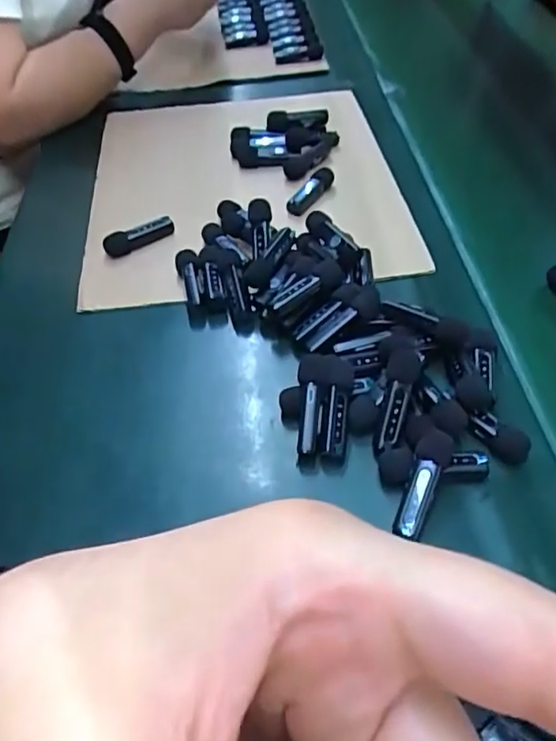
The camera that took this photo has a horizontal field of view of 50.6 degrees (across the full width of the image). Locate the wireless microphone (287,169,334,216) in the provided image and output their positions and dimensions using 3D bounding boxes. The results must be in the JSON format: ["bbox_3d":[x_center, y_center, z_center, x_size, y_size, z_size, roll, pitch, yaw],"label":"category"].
[{"bbox_3d":[0.031,-0.170,0.557,0.016,0.018,0.061,25,53,19],"label":"wireless microphone"}]

